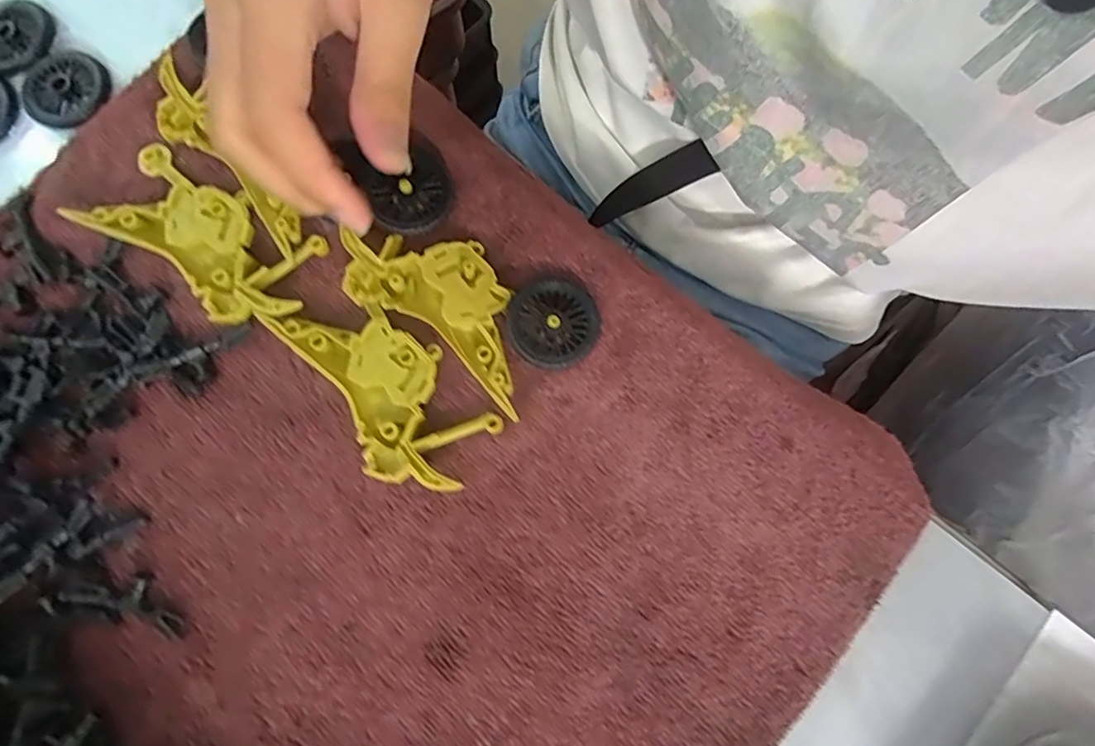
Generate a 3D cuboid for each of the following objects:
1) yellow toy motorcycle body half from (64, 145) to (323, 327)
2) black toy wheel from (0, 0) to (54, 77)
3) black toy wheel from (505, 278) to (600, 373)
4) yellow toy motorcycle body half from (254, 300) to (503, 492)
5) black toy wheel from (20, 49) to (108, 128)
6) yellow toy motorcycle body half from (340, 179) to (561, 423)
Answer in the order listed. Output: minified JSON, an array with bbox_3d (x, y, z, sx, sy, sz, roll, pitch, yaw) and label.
[{"bbox_3d":[-0.146,-0.056,0.240,0.098,0.011,0.049,30,81,4],"label":"yellow toy motorcycle body half"},{"bbox_3d":[-0.248,-0.155,0.259,0.034,0.004,0.037,0,80,-1],"label":"black toy wheel"},{"bbox_3d":[0.002,-0.021,0.235,0.038,0.010,0.036,0,80,-1],"label":"black toy wheel"},{"bbox_3d":[-0.067,0.004,0.230,0.048,0.013,0.097,-41,83,-8],"label":"yellow toy motorcycle body half"},{"bbox_3d":[-0.222,-0.131,0.258,0.037,0.004,0.037,0,80,-1],"label":"black toy wheel"},{"bbox_3d":[-0.041,-0.032,0.235,0.097,0.011,0.050,41,82,5],"label":"yellow toy motorcycle body half"}]

